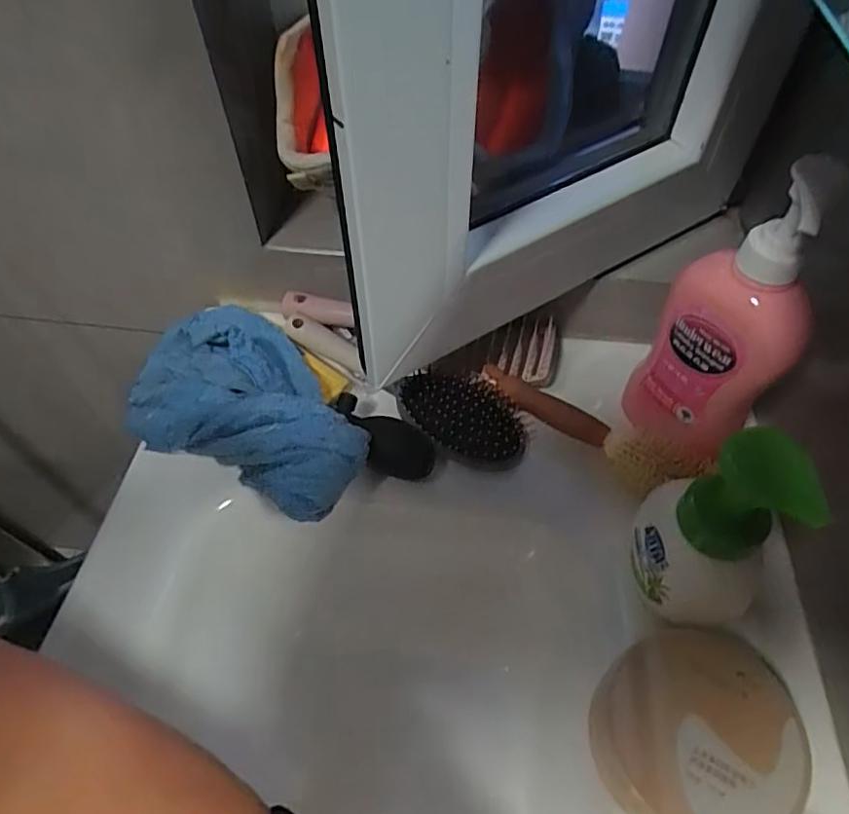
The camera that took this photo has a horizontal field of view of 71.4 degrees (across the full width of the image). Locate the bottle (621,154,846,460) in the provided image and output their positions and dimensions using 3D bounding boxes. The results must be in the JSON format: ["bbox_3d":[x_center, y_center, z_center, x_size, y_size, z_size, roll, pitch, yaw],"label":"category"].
[{"bbox_3d":[0.193,-0.049,0.385,0.047,0.206,0.087,-36,61,-22],"label":"bottle"}]

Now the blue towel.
[{"bbox_3d":[-0.138,-0.012,0.474,0.227,0.072,0.144,23,58,17],"label":"blue towel"}]

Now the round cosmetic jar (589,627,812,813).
[{"bbox_3d":[0.152,0.184,0.335,0.107,0.043,0.098,-1,54,1],"label":"round cosmetic jar"}]

